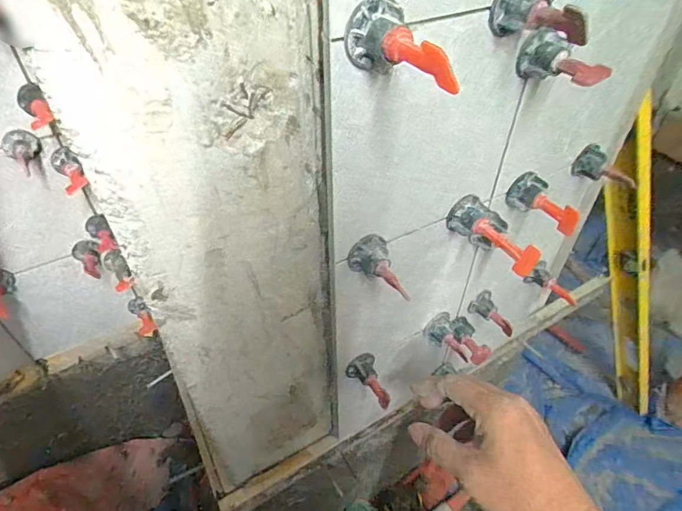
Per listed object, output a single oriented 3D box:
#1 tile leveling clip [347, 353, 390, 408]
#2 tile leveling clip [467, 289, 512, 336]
[{"bbox_3d":[0.030,0.118,0.411,0.030,0.027,0.047,-22,48,-21],"label":"tile leveling clip"},{"bbox_3d":[0.160,0.063,0.465,0.026,0.028,0.046,-18,47,-18],"label":"tile leveling clip"}]

